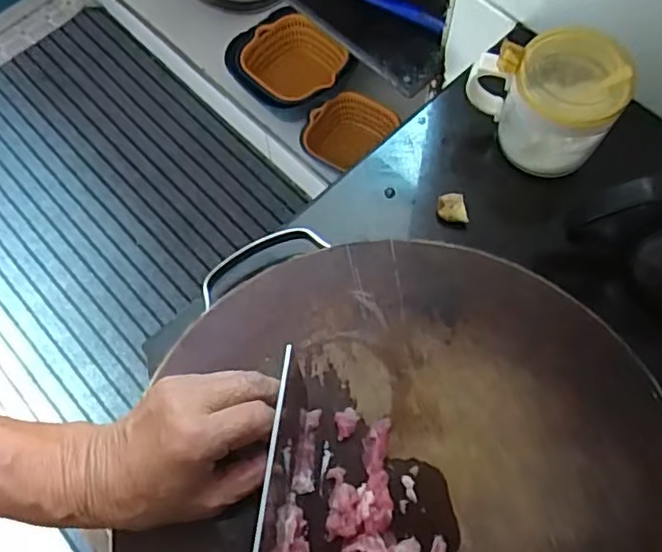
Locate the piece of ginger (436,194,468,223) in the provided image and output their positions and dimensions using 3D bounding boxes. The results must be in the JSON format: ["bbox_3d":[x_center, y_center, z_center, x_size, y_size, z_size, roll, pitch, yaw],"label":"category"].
[{"bbox_3d":[0.099,-0.055,0.499,0.024,0.012,0.021,3,68,3],"label":"piece of ginger"}]

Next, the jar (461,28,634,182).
[{"bbox_3d":[0.175,-0.144,0.494,0.108,0.086,0.078,36,74,15],"label":"jar"}]

